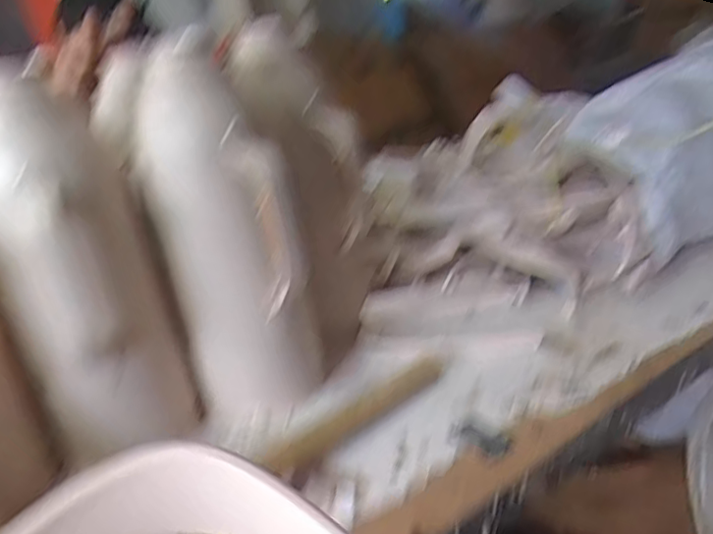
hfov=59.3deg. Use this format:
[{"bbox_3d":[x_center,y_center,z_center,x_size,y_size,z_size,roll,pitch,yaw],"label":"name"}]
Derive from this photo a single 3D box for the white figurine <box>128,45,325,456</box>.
[{"bbox_3d":[-0.112,-0.008,0.584,0.125,0.347,0.099,-14,21,-16],"label":"white figurine"}]

